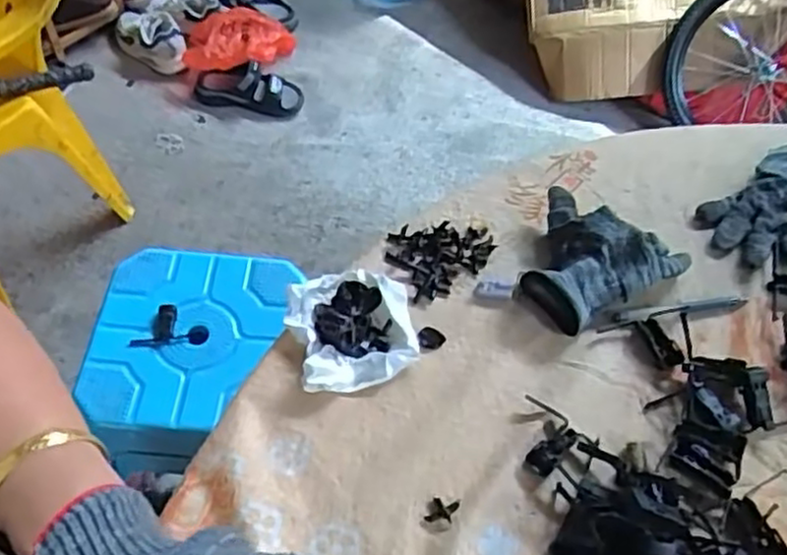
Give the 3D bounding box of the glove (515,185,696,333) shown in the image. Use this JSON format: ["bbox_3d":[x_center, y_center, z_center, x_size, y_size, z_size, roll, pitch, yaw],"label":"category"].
[{"bbox_3d":[0.169,-0.008,0.605,0.128,0.040,0.119,30,58,16],"label":"glove"}]

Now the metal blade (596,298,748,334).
[{"bbox_3d":[0.236,0.030,0.604,0.137,0.005,0.013,-8,56,-10],"label":"metal blade"}]

